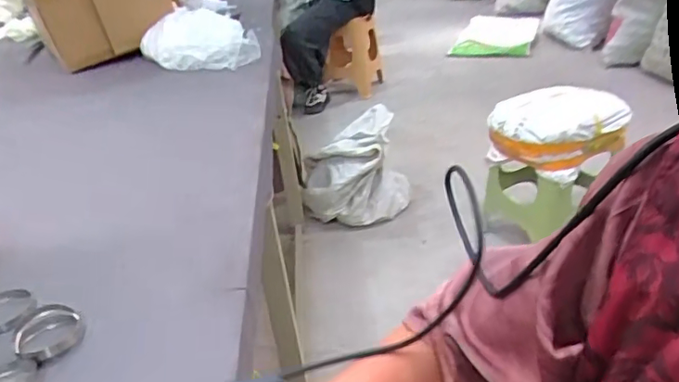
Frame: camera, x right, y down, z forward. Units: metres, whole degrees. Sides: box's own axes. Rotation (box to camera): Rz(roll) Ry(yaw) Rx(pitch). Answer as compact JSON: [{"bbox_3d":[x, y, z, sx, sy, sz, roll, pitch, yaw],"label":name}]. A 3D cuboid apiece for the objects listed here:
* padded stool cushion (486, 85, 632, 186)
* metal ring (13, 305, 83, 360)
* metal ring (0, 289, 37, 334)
[{"bbox_3d":[0.664,-0.188,1.756,0.351,0.195,0.322,-5,29,3],"label":"padded stool cushion"},{"bbox_3d":[-0.333,0.163,0.633,0.071,0.032,0.072,-5,29,3],"label":"metal ring"},{"bbox_3d":[-0.419,0.148,0.688,0.064,0.016,0.078,-13,29,-12],"label":"metal ring"}]

